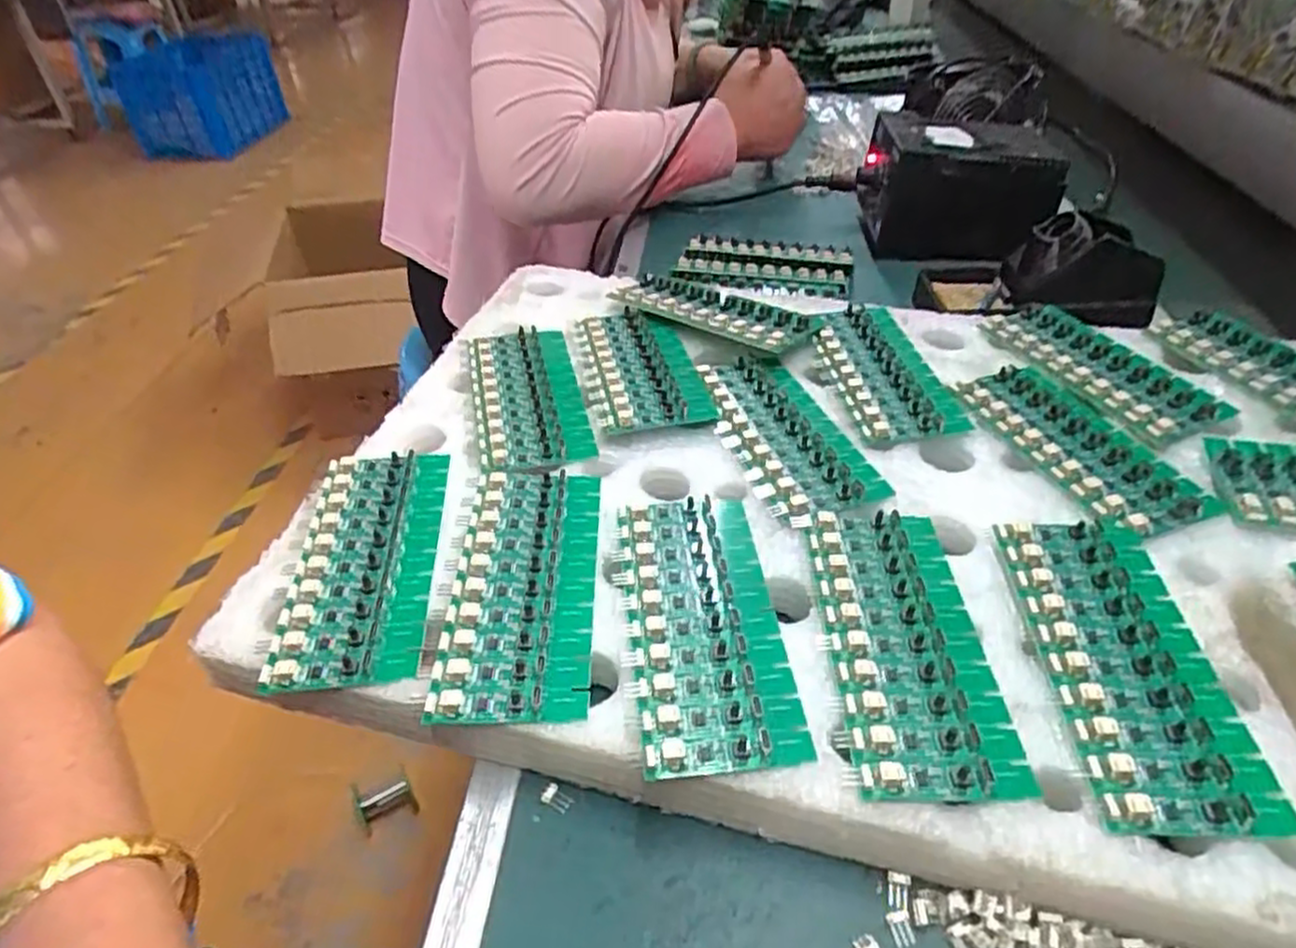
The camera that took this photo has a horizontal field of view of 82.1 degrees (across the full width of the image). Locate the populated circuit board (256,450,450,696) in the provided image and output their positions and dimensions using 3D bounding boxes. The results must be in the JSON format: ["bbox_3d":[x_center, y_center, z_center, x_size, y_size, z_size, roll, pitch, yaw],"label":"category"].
[{"bbox_3d":[-0.131,0.039,0.348,0.061,0.012,0.136,-5,41,-3],"label":"populated circuit board"}]

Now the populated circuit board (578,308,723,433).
[{"bbox_3d":[-0.006,-0.071,0.455,0.066,0.011,0.132,-9,42,-8],"label":"populated circuit board"}]

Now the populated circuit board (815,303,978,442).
[{"bbox_3d":[0.139,-0.066,0.454,0.058,0.009,0.131,-7,41,-5],"label":"populated circuit board"}]

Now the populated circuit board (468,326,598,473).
[{"bbox_3d":[-0.072,-0.048,0.441,0.061,0.015,0.137,-10,42,-9],"label":"populated circuit board"}]

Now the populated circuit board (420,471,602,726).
[{"bbox_3d":[-0.055,0.046,0.332,0.061,0.008,0.137,-2,41,1],"label":"populated circuit board"}]

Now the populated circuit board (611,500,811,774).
[{"bbox_3d":[0.021,0.060,0.315,0.065,0.007,0.136,-5,41,-4],"label":"populated circuit board"}]

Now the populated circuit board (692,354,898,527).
[{"bbox_3d":[0.072,-0.027,0.408,0.065,0.007,0.137,-14,42,-13],"label":"populated circuit board"}]

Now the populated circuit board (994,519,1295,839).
[{"bbox_3d":[0.188,0.072,0.296,0.062,0.010,0.138,1,41,4],"label":"populated circuit board"}]

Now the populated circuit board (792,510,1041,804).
[{"bbox_3d":[0.104,0.065,0.306,0.066,0.009,0.136,-1,41,2],"label":"populated circuit board"}]

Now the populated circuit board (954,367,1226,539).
[{"bbox_3d":[0.226,-0.018,0.394,0.056,0.007,0.132,-14,42,-13],"label":"populated circuit board"}]

